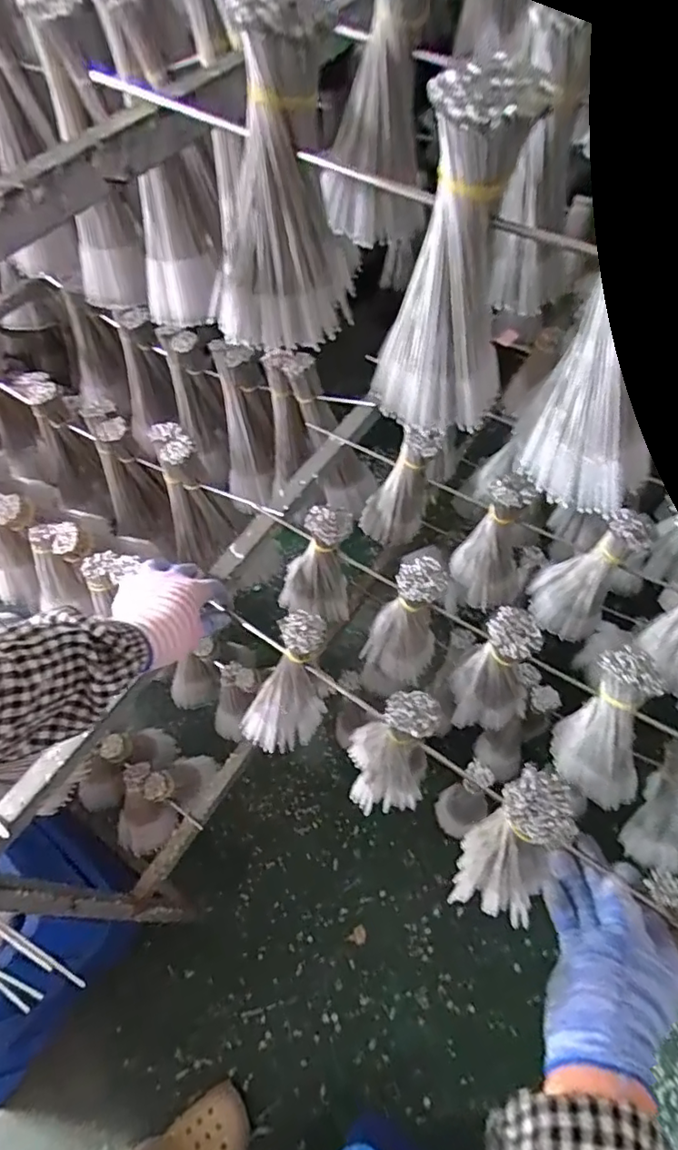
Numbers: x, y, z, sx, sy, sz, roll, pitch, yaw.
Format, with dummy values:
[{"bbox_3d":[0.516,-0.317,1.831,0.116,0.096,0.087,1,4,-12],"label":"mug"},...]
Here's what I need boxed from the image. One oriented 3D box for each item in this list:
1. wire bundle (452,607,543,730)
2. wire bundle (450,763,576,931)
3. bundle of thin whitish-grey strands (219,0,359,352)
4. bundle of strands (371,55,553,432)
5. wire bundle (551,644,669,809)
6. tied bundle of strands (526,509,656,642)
[{"bbox_3d":[0.167,0.111,0.600,0.079,0.153,0.083,-32,67,-17],"label":"wire bundle"},{"bbox_3d":[0.152,0.232,0.492,0.067,0.177,0.069,11,39,4],"label":"wire bundle"},{"bbox_3d":[-0.032,-0.216,0.322,0.081,0.169,0.065,2,61,-1],"label":"bundle of thin whitish-grey strands"},{"bbox_3d":[0.060,-0.150,0.293,0.074,0.166,0.041,17,62,7],"label":"bundle of strands"},{"bbox_3d":[0.269,0.143,0.558,0.064,0.174,0.075,6,34,2],"label":"wire bundle"},{"bbox_3d":[0.272,0.000,0.624,0.079,0.160,0.081,25,64,12],"label":"tied bundle of strands"}]

